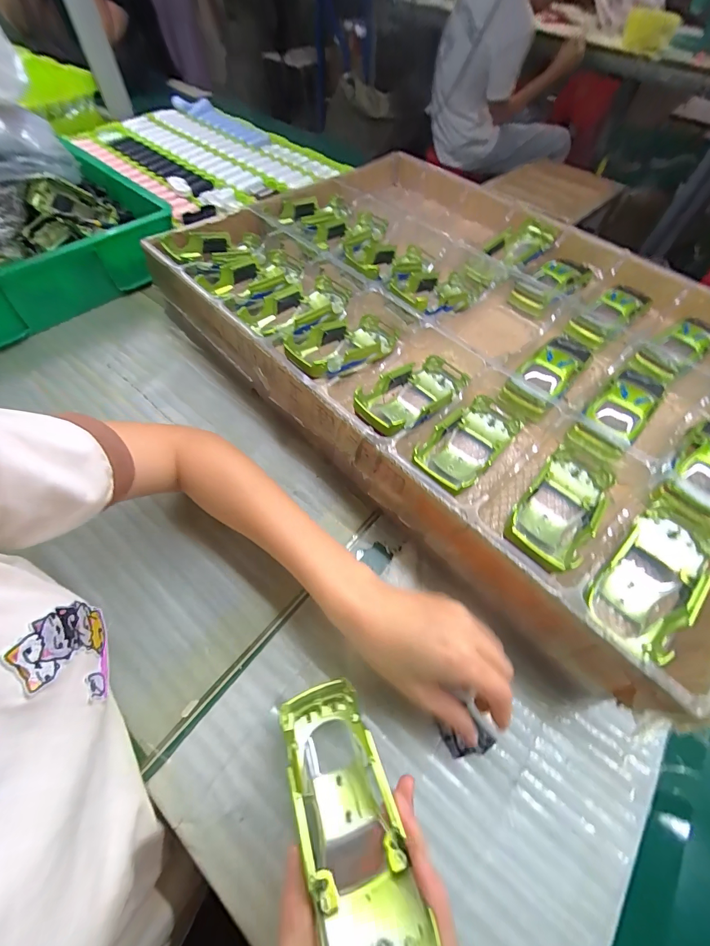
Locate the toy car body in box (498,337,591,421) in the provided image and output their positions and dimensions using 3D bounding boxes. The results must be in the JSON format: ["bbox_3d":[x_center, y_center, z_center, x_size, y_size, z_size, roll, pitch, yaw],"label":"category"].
[{"bbox_3d":[0.199,-0.103,0.362,0.045,0.032,0.121,38,64,17],"label":"toy car body in box"}]

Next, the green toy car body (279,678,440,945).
[{"bbox_3d":[-0.006,0.195,0.204,0.052,0.032,0.128,-17,32,-13],"label":"green toy car body"}]

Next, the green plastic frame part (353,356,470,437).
[{"bbox_3d":[0.054,-0.071,0.338,0.061,0.038,0.138,39,48,18],"label":"green plastic frame part"}]

